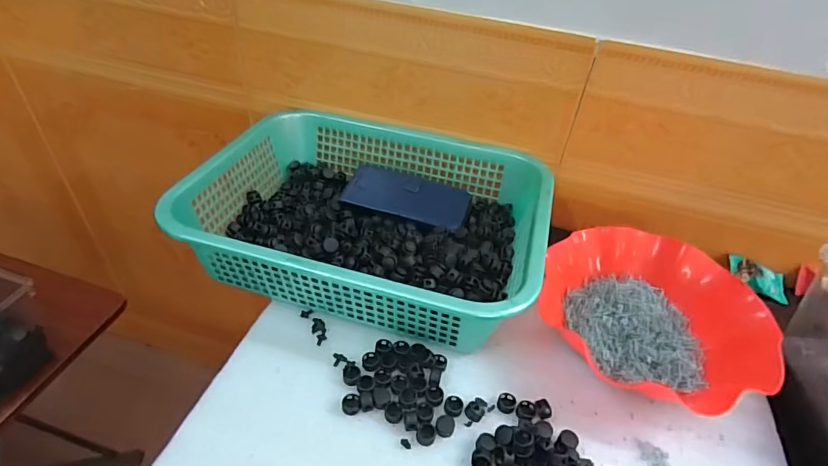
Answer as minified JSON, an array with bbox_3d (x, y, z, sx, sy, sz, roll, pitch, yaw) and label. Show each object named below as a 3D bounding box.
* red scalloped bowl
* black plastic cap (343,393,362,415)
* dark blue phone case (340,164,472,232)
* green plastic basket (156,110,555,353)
[{"bbox_3d":[0.243,0.086,0.506,0.224,0.058,0.203,13,42,7],"label":"red scalloped bowl"},{"bbox_3d":[-0.056,0.154,0.431,0.016,0.008,0.017,4,42,-3],"label":"black plastic cap"},{"bbox_3d":[-0.008,-0.047,0.610,0.155,0.008,0.081,16,43,10],"label":"dark blue phone case"},{"bbox_3d":[-0.045,-0.024,0.561,0.383,0.094,0.298,16,43,11],"label":"green plastic basket"}]

